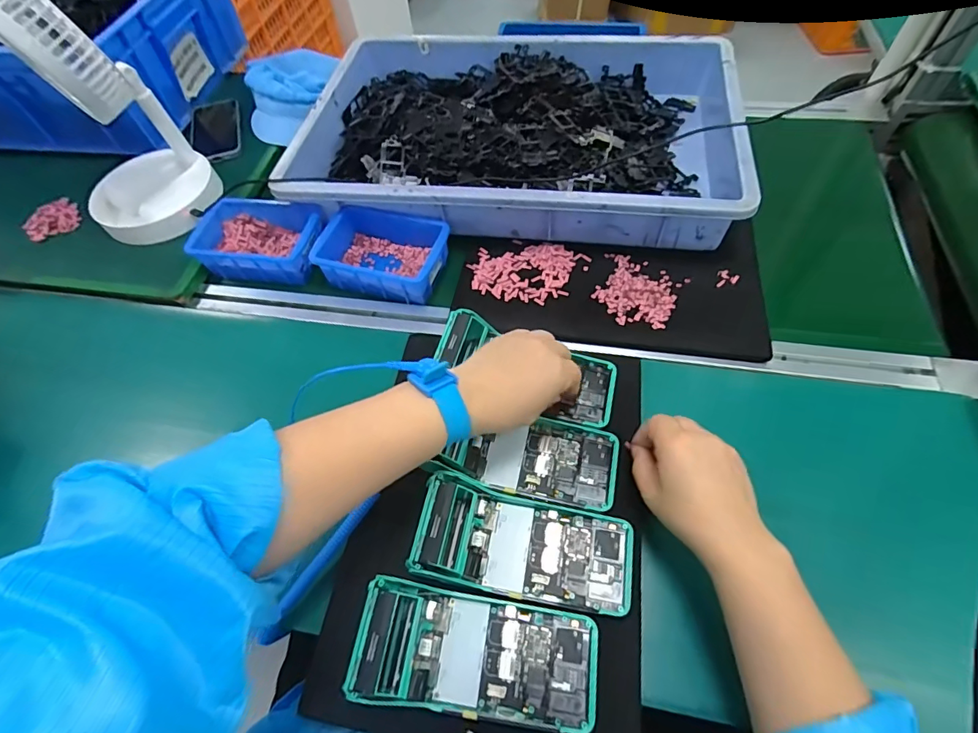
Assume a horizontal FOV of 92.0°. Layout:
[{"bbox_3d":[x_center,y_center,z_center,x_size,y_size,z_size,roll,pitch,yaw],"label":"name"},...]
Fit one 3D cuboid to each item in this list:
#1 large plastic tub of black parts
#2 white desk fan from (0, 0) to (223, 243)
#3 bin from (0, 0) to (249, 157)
[{"bbox_3d":[0.038,-0.307,0.626,0.536,0.083,0.338,7,60,8],"label":"large plastic tub of black parts"},{"bbox_3d":[-0.457,-0.298,0.533,0.148,0.276,0.155,-41,65,-19],"label":"white desk fan"},{"bbox_3d":[-0.671,-0.484,0.720,0.491,0.138,0.319,1,59,5],"label":"bin"}]

